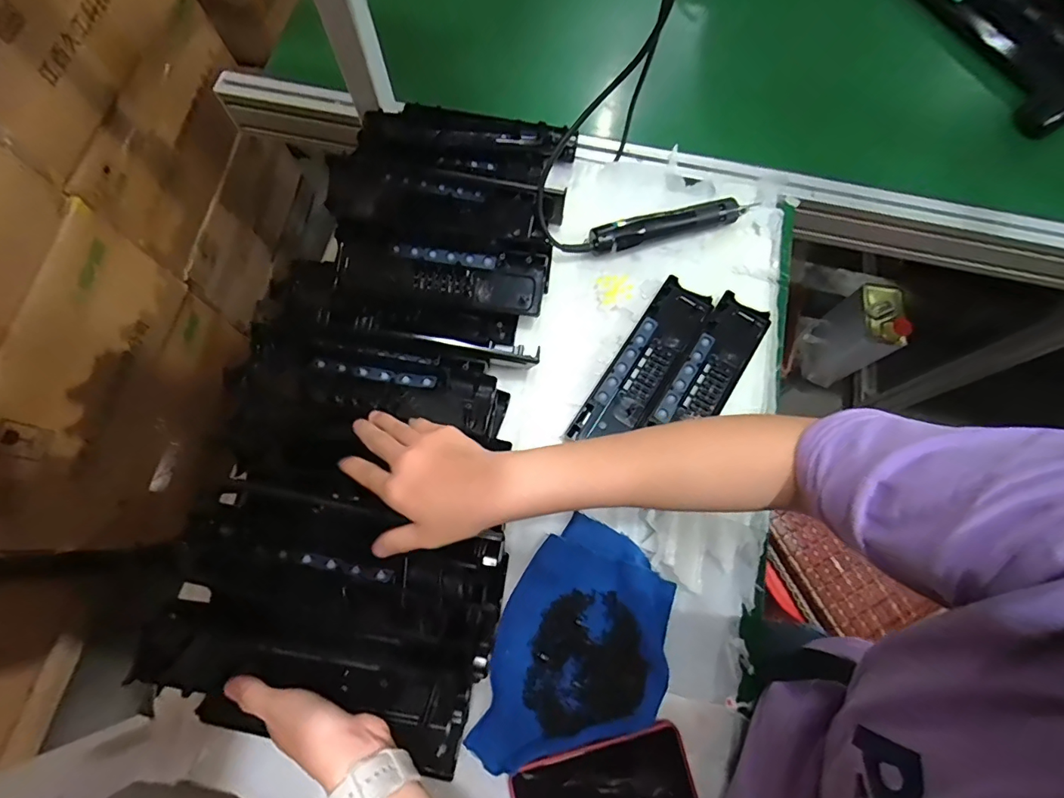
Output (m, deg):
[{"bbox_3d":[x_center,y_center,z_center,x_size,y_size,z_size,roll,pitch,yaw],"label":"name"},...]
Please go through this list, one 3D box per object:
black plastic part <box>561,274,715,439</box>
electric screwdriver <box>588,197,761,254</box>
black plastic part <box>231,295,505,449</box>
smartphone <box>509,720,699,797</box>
[{"bbox_3d":[0.135,-0.041,0.583,0.068,0.017,0.237,33,75,8],"label":"black plastic part"},{"bbox_3d":[0.187,-0.227,0.636,0.232,0.038,0.035,-15,74,-7],"label":"electric screwdriver"},{"bbox_3d":[-0.130,-0.014,0.490,0.209,0.028,0.075,14,73,2],"label":"black plastic part"},{"bbox_3d":[0.067,0.364,0.453,0.163,0.012,0.080,-14,74,-6],"label":"smartphone"}]

